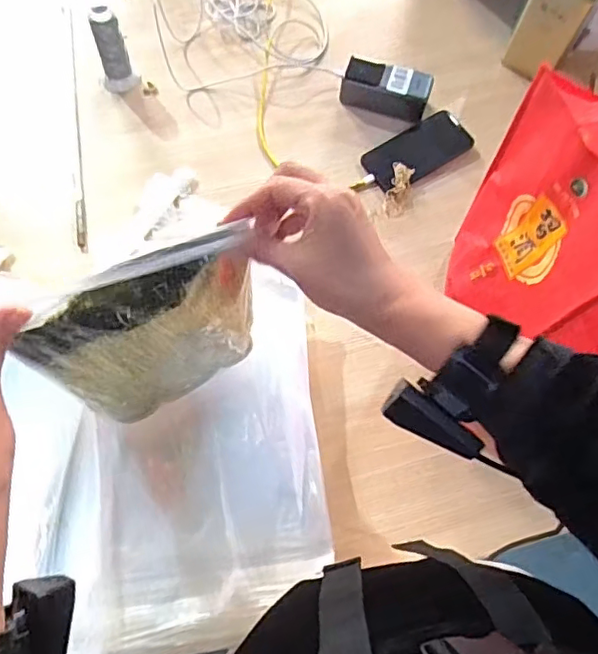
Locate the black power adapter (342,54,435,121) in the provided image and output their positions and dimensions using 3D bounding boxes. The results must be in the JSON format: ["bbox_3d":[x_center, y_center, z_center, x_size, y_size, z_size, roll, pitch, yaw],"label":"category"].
[{"bbox_3d":[0.128,-0.352,0.861,0.130,0.049,0.065,16,70,3],"label":"black power adapter"}]

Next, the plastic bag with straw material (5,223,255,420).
[{"bbox_3d":[-0.114,0.009,0.471,0.169,0.192,0.044,-29,74,-12],"label":"plastic bag with straw material"}]

